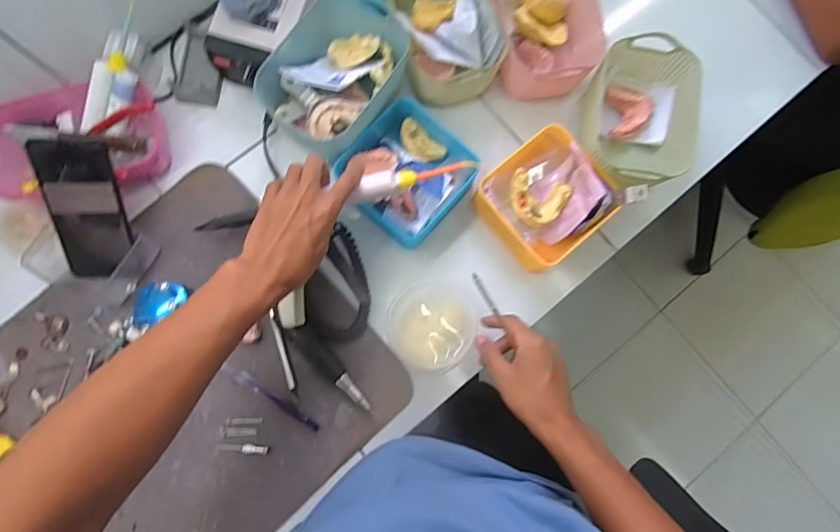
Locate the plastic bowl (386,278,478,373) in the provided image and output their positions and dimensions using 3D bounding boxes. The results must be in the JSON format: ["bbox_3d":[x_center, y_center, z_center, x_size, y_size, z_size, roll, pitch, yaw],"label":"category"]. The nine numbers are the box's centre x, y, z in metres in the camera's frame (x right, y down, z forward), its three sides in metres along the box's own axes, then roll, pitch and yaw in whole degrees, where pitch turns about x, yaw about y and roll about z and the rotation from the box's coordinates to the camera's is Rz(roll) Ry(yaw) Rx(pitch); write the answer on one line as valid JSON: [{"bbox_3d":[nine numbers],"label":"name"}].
[{"bbox_3d":[0.013,0.068,0.560,0.101,0.033,0.108,0,82,-2],"label":"plastic bowl"}]

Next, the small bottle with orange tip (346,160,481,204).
[{"bbox_3d":[-0.001,-0.097,0.507,0.145,0.036,0.025,-19,82,-31],"label":"small bottle with orange tip"}]

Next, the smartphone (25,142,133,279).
[{"bbox_3d":[-0.364,-0.059,0.518,0.072,0.013,0.159,-4,124,-15],"label":"smartphone"}]

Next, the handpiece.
[{"bbox_3d":[-0.101,0.124,0.550,0.027,0.026,0.121,-41,85,-7],"label":"handpiece"}]

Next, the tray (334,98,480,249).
[{"bbox_3d":[-0.015,-0.112,0.573,0.134,0.055,0.141,42,82,4],"label":"tray"}]

